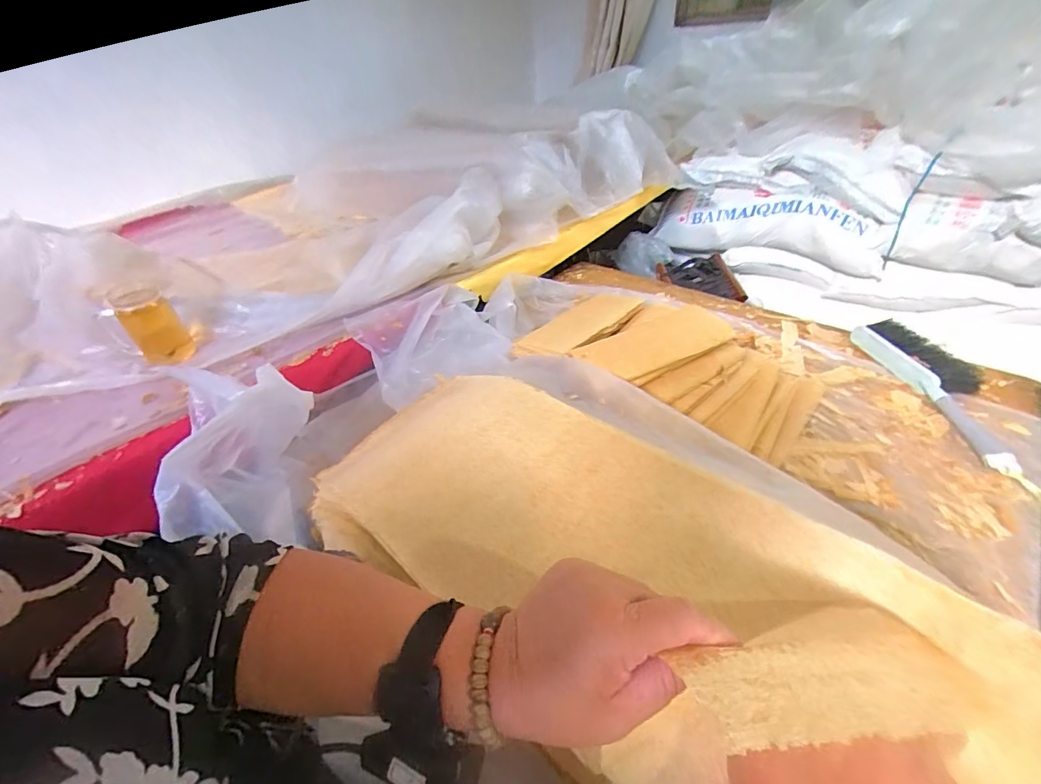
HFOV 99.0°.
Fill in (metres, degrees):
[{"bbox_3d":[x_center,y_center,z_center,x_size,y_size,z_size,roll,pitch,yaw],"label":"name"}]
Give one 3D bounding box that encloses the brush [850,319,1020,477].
[{"bbox_3d":[0.739,-0.012,0.767,0.126,0.044,0.379,-3,40,4],"label":"brush"}]

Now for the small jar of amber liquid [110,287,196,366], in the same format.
[{"bbox_3d":[-0.638,-0.112,0.777,0.075,0.124,0.068,-34,47,-30],"label":"small jar of amber liquid"}]

